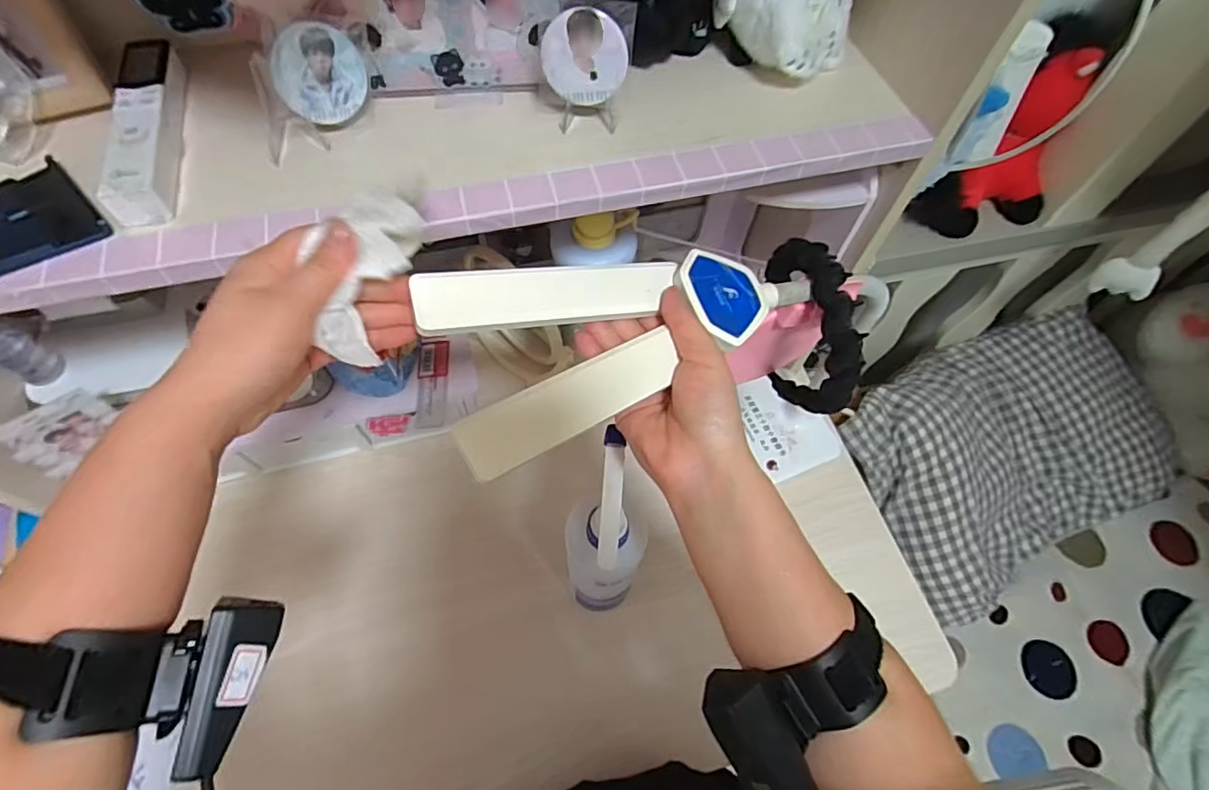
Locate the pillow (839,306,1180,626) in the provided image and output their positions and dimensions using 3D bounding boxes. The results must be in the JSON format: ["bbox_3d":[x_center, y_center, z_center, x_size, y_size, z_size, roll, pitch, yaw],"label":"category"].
[{"bbox_3d":[0.668,0.085,0.950,0.621,0.144,0.362,-24,93,-20],"label":"pillow"}]

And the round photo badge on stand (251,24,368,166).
[{"bbox_3d":[-0.189,-0.198,0.368,0.074,0.062,0.032,-25,66,-16],"label":"round photo badge on stand"}]

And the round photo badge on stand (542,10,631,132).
[{"bbox_3d":[-0.014,-0.216,0.386,0.053,0.071,0.021,-3,62,-5],"label":"round photo badge on stand"}]

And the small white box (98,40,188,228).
[{"bbox_3d":[-0.294,-0.170,0.368,0.030,0.027,0.152,-13,63,-10],"label":"small white box"}]

